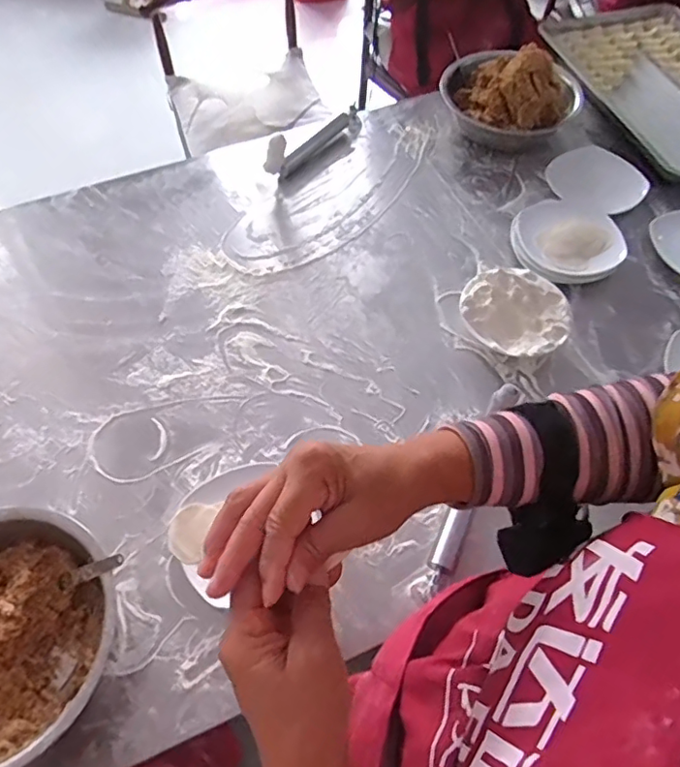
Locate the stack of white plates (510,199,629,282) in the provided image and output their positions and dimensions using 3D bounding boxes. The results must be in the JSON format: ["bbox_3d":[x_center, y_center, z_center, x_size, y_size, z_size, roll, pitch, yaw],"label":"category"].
[{"bbox_3d":[0.419,-0.264,1.025,0.190,0.054,0.196,-5,59,-4],"label":"stack of white plates"}]

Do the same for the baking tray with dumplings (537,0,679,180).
[{"bbox_3d":[0.772,-0.699,1.292,0.426,0.056,0.636,-13,60,-9],"label":"baking tray with dumplings"}]

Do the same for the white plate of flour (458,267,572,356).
[{"bbox_3d":[0.280,-0.106,0.907,0.169,0.078,0.143,18,60,10],"label":"white plate of flour"}]

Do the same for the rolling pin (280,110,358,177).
[{"bbox_3d":[-0.045,-0.516,1.179,0.025,0.025,0.240,32,63,17],"label":"rolling pin"}]

